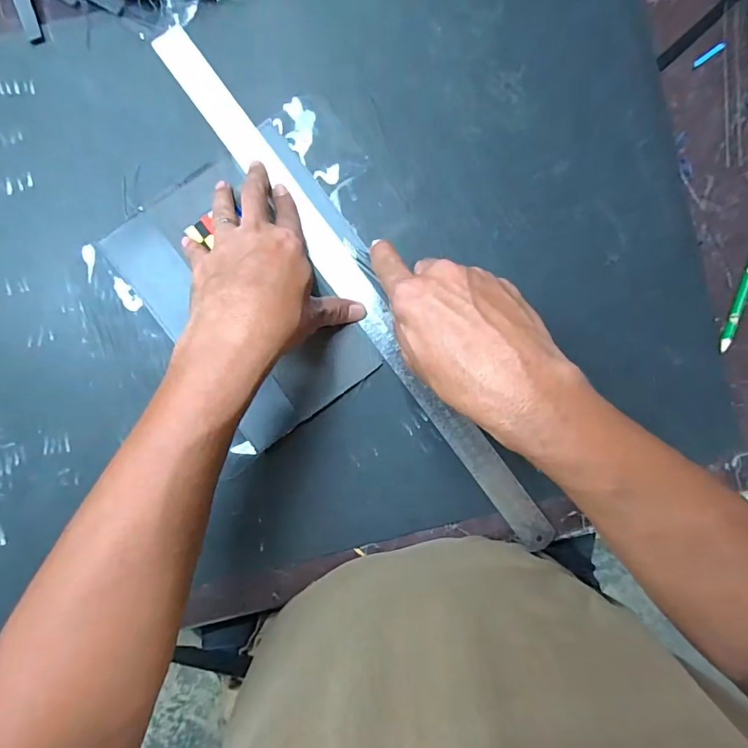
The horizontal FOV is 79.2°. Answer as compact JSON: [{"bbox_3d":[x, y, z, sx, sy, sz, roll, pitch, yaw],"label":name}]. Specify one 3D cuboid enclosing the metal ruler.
[{"bbox_3d":[-0.013,-0.065,0.378,0.032,0.006,0.518,-37,91,6],"label":"metal ruler"}]

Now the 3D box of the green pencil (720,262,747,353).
[{"bbox_3d":[0.325,-0.085,0.390,0.009,0.007,0.137,21,90,-2],"label":"green pencil"}]

